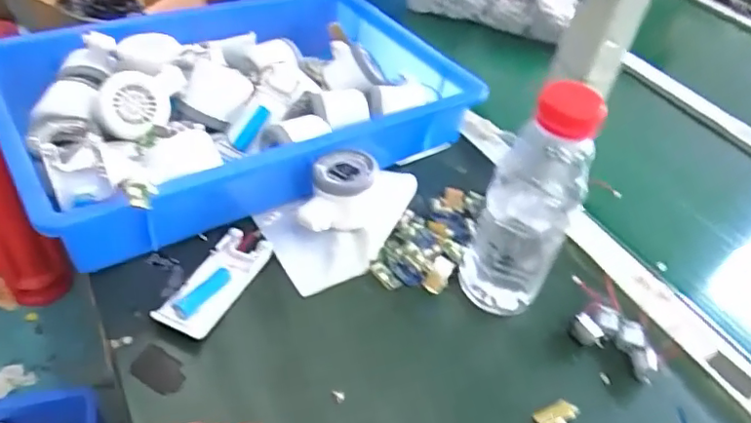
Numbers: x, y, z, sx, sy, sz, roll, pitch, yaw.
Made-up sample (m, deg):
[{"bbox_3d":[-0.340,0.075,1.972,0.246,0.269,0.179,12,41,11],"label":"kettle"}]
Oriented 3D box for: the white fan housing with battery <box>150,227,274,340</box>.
[{"bbox_3d":[-0.126,0.056,0.450,0.041,0.016,0.102,21,45,14],"label":"white fan housing with battery"}]

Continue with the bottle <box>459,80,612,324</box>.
[{"bbox_3d":[0.114,-0.004,0.424,0.066,0.197,0.061,22,45,15],"label":"bottle"}]

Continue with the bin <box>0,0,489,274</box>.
[{"bbox_3d":[-0.136,-0.121,0.583,0.421,0.094,0.291,-23,52,-28],"label":"bin"}]

